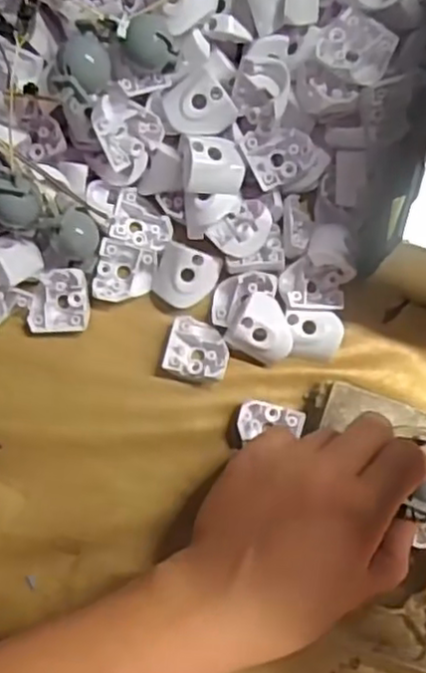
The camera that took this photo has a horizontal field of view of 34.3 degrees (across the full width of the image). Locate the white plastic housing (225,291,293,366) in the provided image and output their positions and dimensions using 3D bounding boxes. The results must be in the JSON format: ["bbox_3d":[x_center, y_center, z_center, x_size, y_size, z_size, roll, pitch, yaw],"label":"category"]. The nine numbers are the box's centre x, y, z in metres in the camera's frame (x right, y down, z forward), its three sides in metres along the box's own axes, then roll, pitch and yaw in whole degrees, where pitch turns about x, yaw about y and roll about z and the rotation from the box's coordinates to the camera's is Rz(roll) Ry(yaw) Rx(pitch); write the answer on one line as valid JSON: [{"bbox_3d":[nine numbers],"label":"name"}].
[{"bbox_3d":[0.027,-0.004,0.351,0.031,0.012,0.031,32,80,5],"label":"white plastic housing"}]

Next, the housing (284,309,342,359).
[{"bbox_3d":[0.053,0.000,0.362,0.029,0.013,0.025,3,79,-1],"label":"housing"}]

